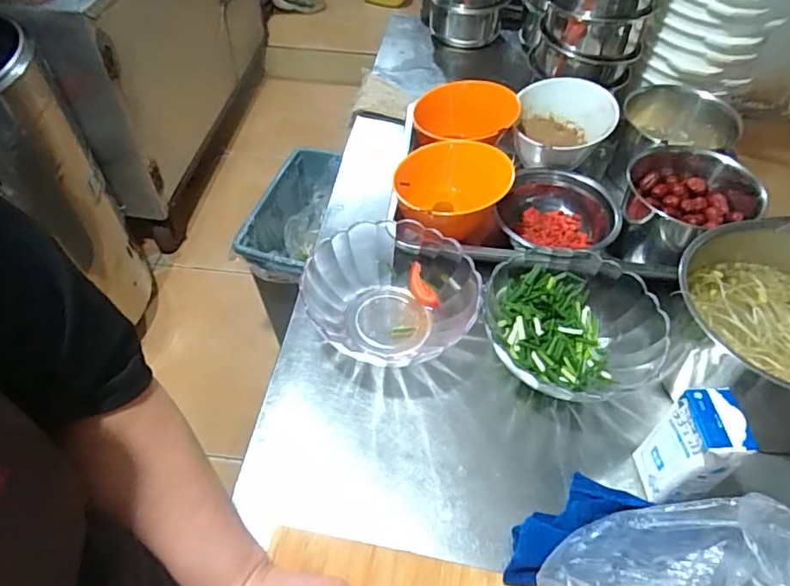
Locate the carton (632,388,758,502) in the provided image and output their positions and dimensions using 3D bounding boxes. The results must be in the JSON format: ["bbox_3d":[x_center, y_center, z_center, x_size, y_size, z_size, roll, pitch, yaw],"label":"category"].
[{"bbox_3d":[0.260,0.142,0.475,0.043,0.126,0.066,-6,51,-7],"label":"carton"}]

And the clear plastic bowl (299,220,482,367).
[{"bbox_3d":[0.005,0.003,0.616,0.192,0.069,0.183,1,51,-1],"label":"clear plastic bowl"}]

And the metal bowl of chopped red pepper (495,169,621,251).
[{"bbox_3d":[0.213,-0.094,0.708,0.146,0.056,0.160,1,51,-1],"label":"metal bowl of chopped red pepper"}]

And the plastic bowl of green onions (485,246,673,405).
[{"bbox_3d":[0.199,0.038,0.598,0.186,0.058,0.193,1,51,-1],"label":"plastic bowl of green onions"}]

